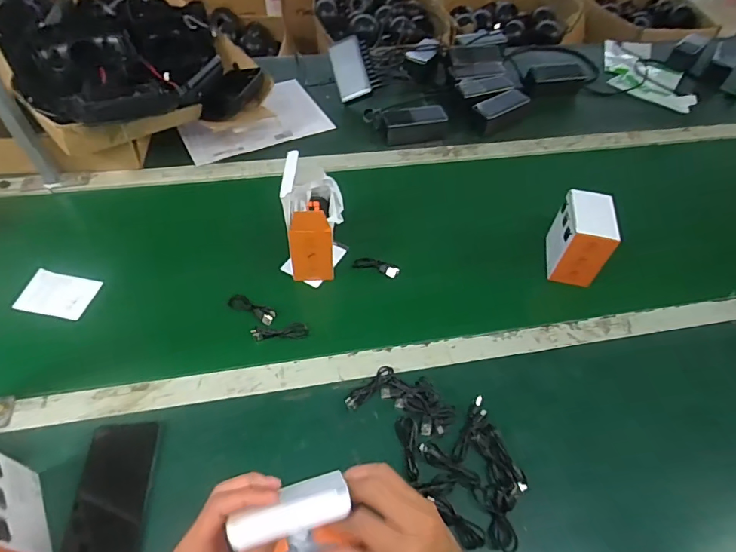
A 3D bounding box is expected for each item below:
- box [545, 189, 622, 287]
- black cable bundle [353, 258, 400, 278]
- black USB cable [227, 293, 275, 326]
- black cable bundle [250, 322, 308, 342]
[{"bbox_3d":[0.344,-0.062,0.722,0.069,0.114,0.117,12,51,7],"label":"box"},{"bbox_3d":[0.015,-0.016,0.723,0.075,0.013,0.020,18,52,12],"label":"black cable bundle"},{"bbox_3d":[-0.172,0.048,0.661,0.080,0.016,0.021,26,54,18],"label":"black USB cable"},{"bbox_3d":[-0.125,0.081,0.637,0.078,0.018,0.021,-6,51,-7],"label":"black cable bundle"}]

